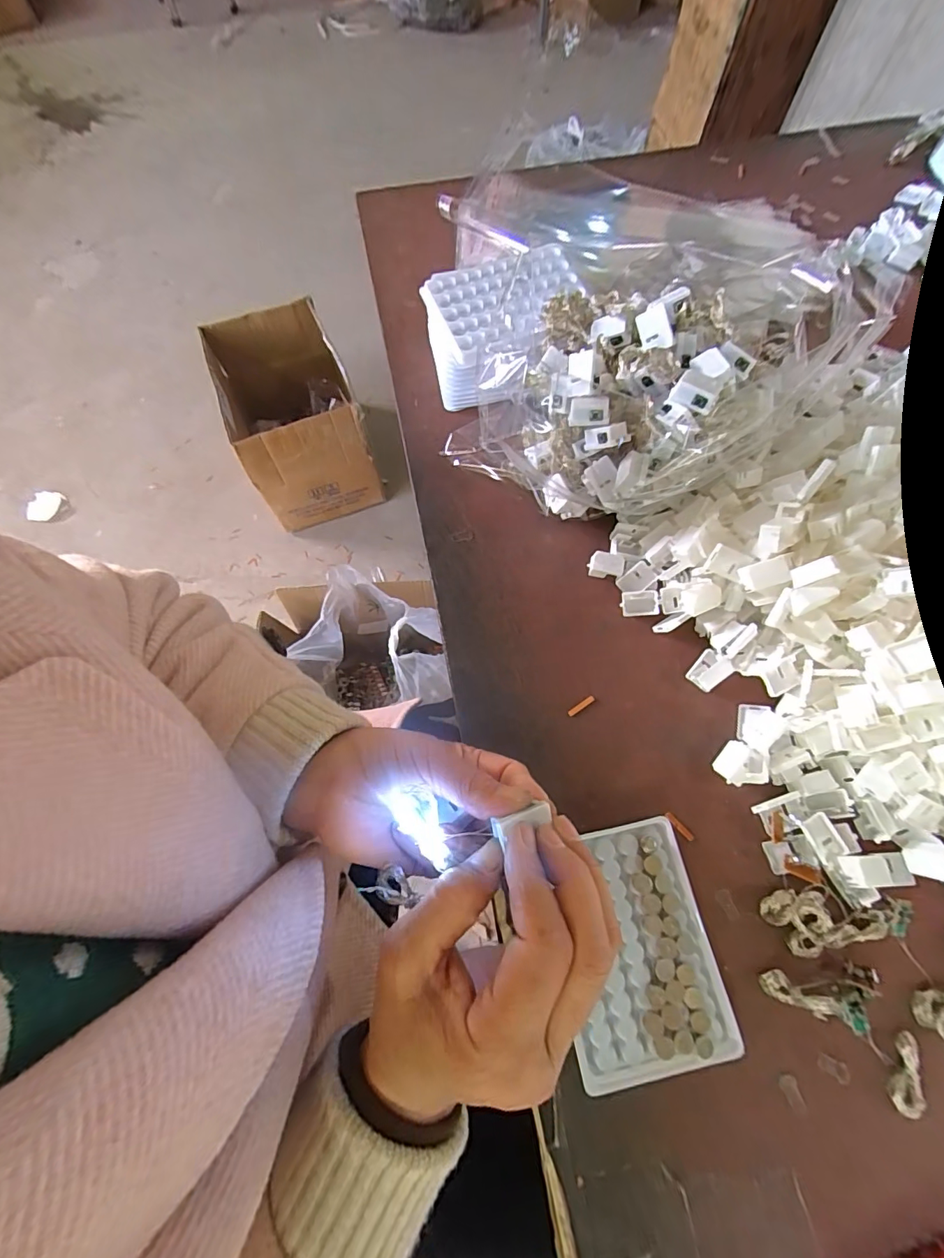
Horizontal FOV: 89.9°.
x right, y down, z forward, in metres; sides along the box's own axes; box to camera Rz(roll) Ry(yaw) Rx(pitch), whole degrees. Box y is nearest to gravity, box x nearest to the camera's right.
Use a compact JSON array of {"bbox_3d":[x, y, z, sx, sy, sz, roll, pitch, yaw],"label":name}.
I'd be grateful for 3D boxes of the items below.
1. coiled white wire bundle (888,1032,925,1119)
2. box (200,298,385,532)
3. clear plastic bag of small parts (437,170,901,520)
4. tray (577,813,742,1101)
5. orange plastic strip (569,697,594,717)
[{"bbox_3d":[0.247,0.252,0.267,0.015,0.008,0.038,26,72,10],"label":"coiled white wire bundle"},{"bbox_3d":[-0.424,-0.514,1.140,0.267,0.279,0.432,-21,71,-7],"label":"box"},{"bbox_3d":[0.080,-0.215,0.367,0.196,0.141,0.298,-38,74,-12],"label":"clear plastic bag of small parts"},{"bbox_3d":[0.101,0.191,0.288,0.090,0.009,0.129,-9,70,-2],"label":"tray"},{"bbox_3d":[0.080,0.056,0.344,0.022,0.004,0.005,-31,73,-11],"label":"orange plastic strip"}]

